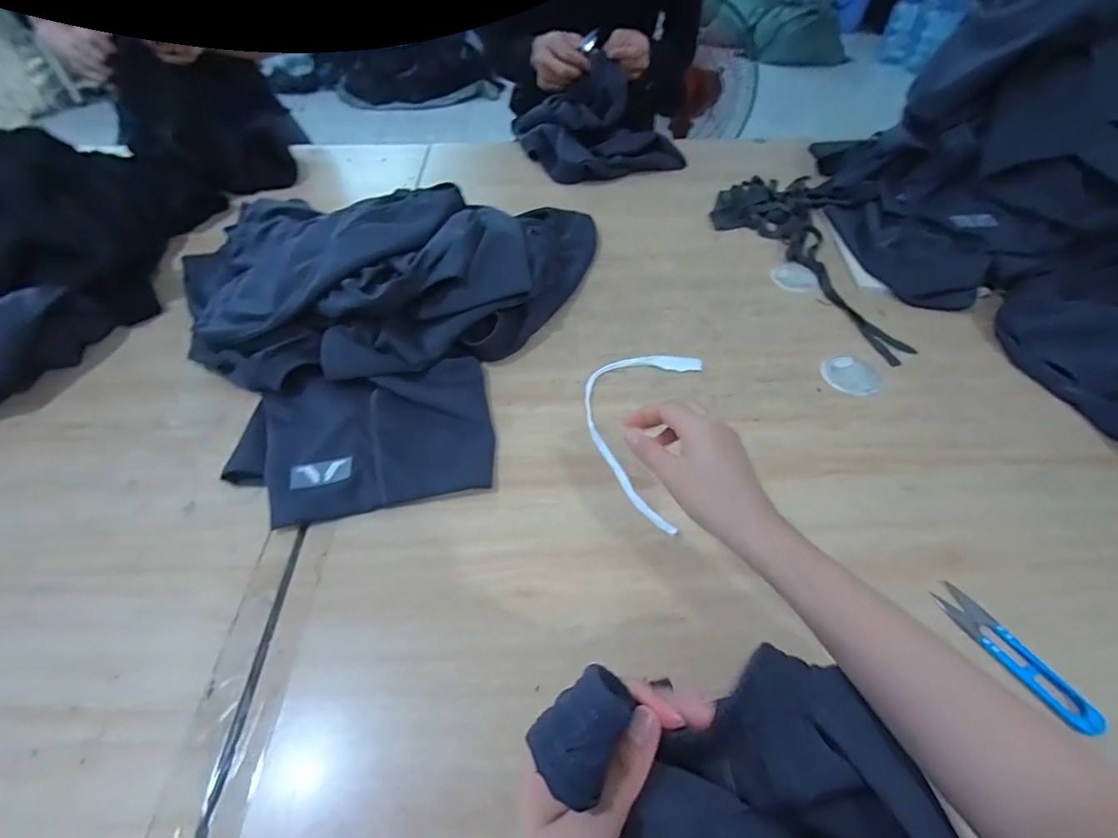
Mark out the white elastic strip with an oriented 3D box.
[{"bbox_3d":[0.081,0.005,0.534,0.123,0.013,0.239,12,52,11],"label":"white elastic strip"}]

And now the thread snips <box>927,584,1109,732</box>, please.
[{"bbox_3d":[0.357,0.184,0.383,0.026,0.006,0.119,-22,54,-17],"label":"thread snips"}]

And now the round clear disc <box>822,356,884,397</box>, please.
[{"bbox_3d":[0.354,-0.053,0.584,0.066,0.006,0.061,0,50,0],"label":"round clear disc"}]

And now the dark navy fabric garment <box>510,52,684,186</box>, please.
[{"bbox_3d":[0.066,-0.558,0.906,0.221,0.155,0.219,-21,53,-16],"label":"dark navy fabric garment"}]

